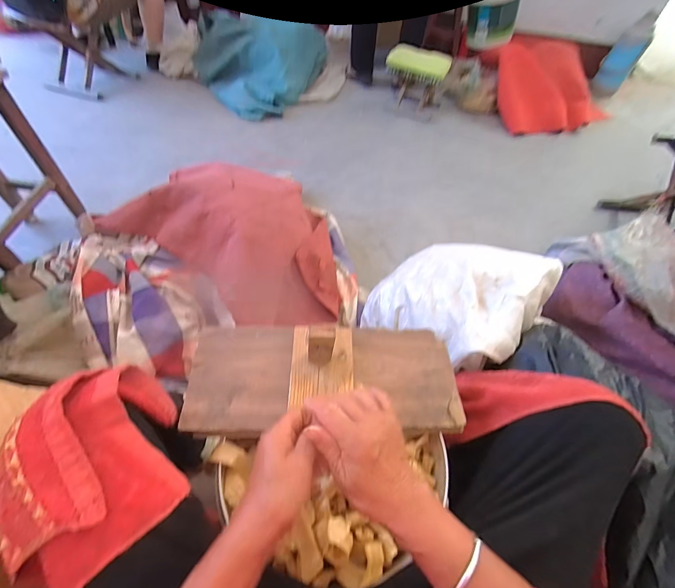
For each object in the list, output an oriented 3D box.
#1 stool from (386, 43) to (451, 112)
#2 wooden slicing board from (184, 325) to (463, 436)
[{"bbox_3d":[0.375,-1.041,1.627,0.273,0.184,0.212,16,54,6],"label":"stool"},{"bbox_3d":[-0.017,0.116,0.498,0.384,0.033,0.158,0,54,-5],"label":"wooden slicing board"}]

